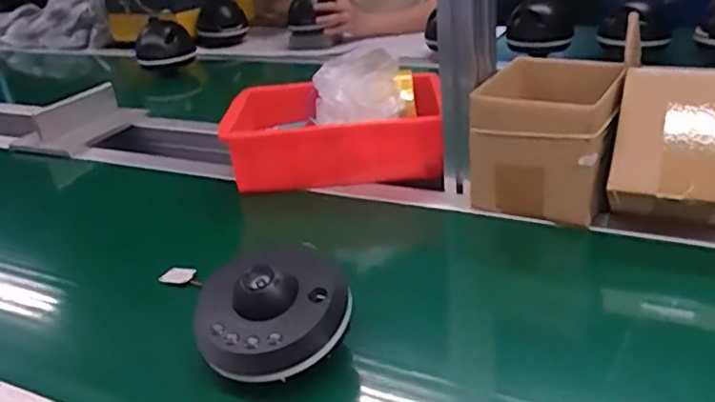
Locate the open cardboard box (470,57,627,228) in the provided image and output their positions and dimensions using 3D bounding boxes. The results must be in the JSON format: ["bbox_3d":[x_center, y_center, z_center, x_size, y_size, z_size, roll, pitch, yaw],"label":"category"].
[{"bbox_3d":[0.219,-0.085,0.751,0.145,0.154,0.165,8,30,24],"label":"open cardboard box"}]

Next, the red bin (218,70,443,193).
[{"bbox_3d":[-0.032,-0.104,0.913,0.286,0.098,0.207,-3,27,4],"label":"red bin"}]

